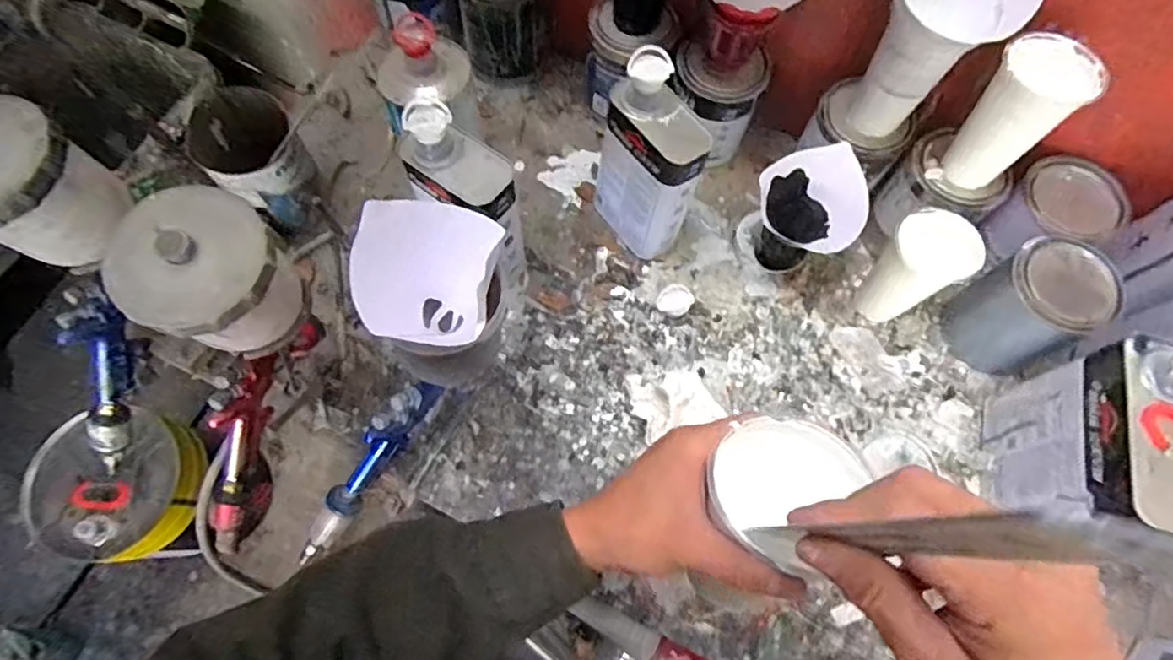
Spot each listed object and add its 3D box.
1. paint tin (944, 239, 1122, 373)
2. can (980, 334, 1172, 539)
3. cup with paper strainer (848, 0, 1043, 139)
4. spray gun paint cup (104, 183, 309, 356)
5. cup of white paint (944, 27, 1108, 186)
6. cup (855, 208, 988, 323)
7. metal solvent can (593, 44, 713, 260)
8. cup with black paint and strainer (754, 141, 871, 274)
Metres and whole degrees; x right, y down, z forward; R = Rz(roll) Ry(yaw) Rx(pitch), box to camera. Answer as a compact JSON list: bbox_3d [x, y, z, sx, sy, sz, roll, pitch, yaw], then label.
[{"bbox_3d":[0.477,-0.023,0.662,0.093,0.139,0.106,-21,71,-10],"label":"paint tin"},{"bbox_3d":[0.482,0.116,0.570,0.110,0.200,0.167,13,69,3],"label":"can"},{"bbox_3d":[0.328,-0.273,0.592,0.113,0.178,0.125,40,72,13],"label":"cup with paper strainer"},{"bbox_3d":[-0.267,-0.033,0.446,0.093,0.121,0.101,43,73,14],"label":"spray gun paint cup"},{"bbox_3d":[0.414,-0.210,0.596,0.080,0.137,0.073,1,69,-2],"label":"cup of white paint"},{"bbox_3d":[0.356,-0.064,0.677,0.081,0.141,0.074,1,69,-2],"label":"cup"},{"bbox_3d":[0.068,-0.178,0.660,0.072,0.229,0.114,-41,75,-16],"label":"metal solvent can"},{"bbox_3d":[0.246,-0.130,0.699,0.113,0.133,0.100,14,69,3],"label":"cup with black paint and strainer"}]

